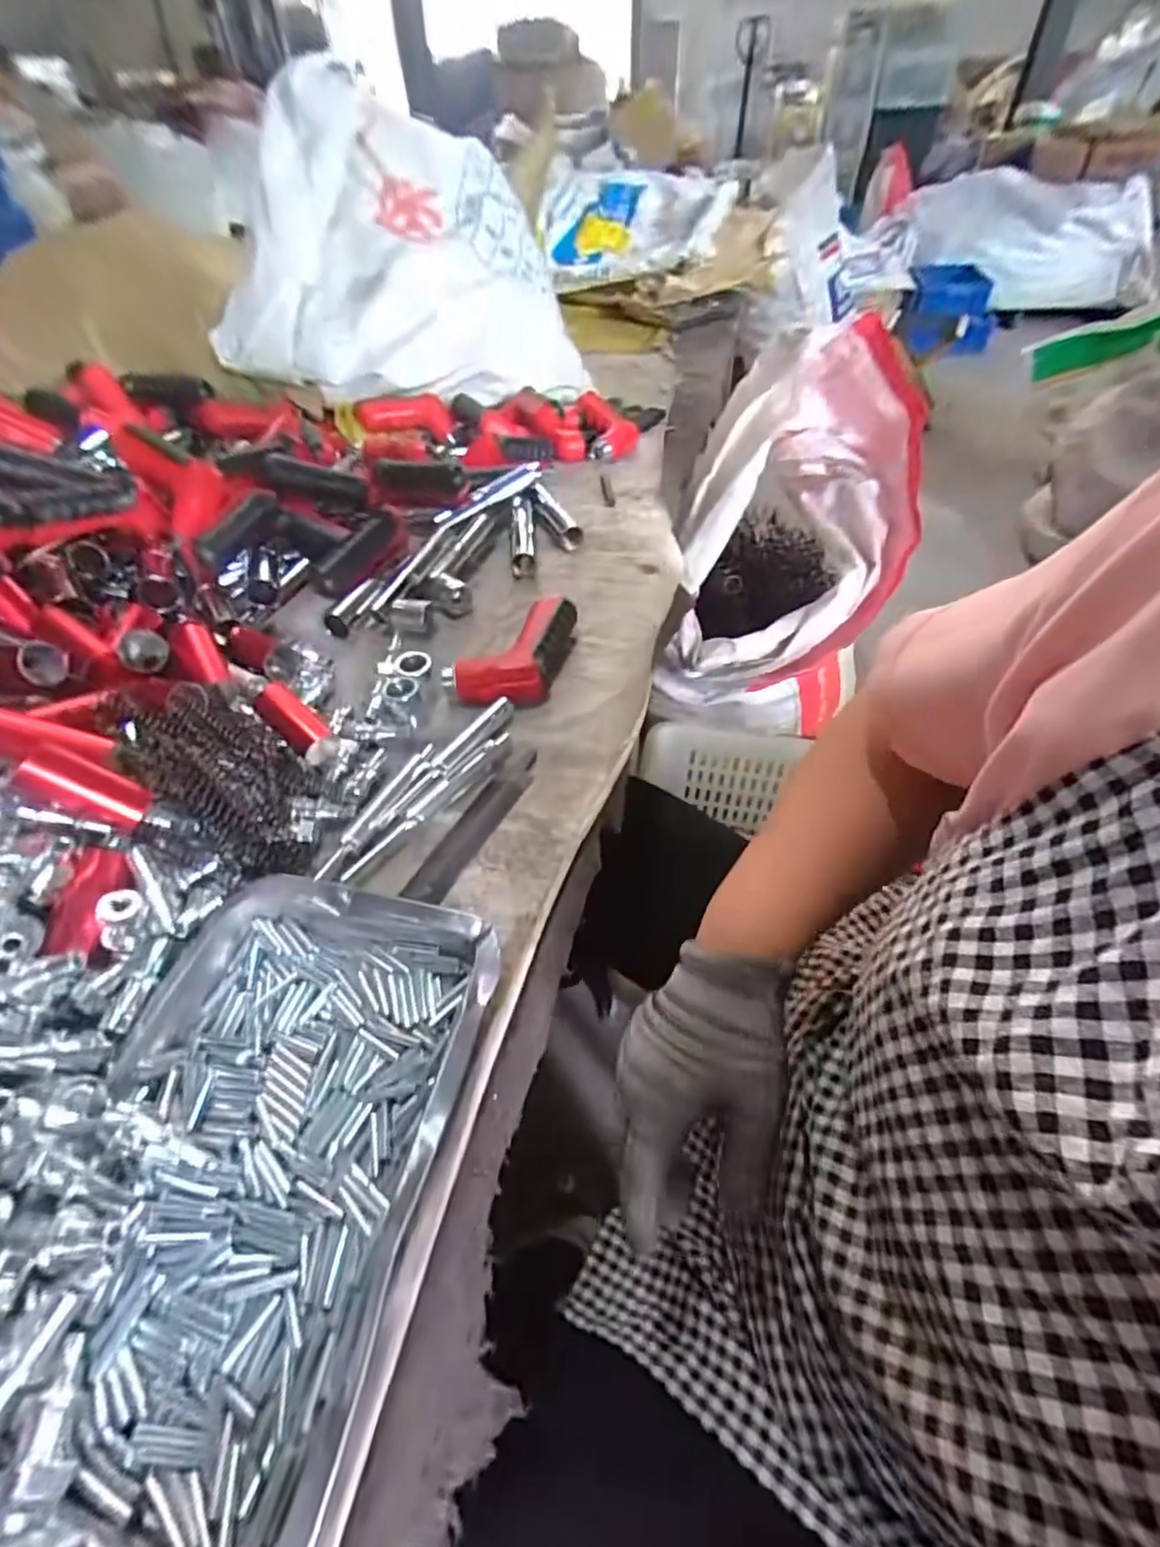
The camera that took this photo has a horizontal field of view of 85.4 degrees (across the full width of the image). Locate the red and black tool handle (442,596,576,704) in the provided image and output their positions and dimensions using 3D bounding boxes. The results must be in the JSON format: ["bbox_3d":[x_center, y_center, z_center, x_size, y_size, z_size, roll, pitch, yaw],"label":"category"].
[{"bbox_3d":[-0.055,-0.108,0.538,0.080,0.037,0.122,12,50,13],"label":"red and black tool handle"}]

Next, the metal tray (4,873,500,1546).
[{"bbox_3d":[-0.154,0.173,0.293,0.171,0.030,0.253,8,49,10],"label":"metal tray"}]

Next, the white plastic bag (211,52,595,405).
[{"bbox_3d":[-0.248,-0.766,0.913,0.464,0.309,0.382,-5,48,-2],"label":"white plastic bag"}]

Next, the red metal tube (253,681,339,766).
[{"bbox_3d":[-0.210,-0.038,0.462,0.073,0.024,0.025,42,59,5],"label":"red metal tube"}]

